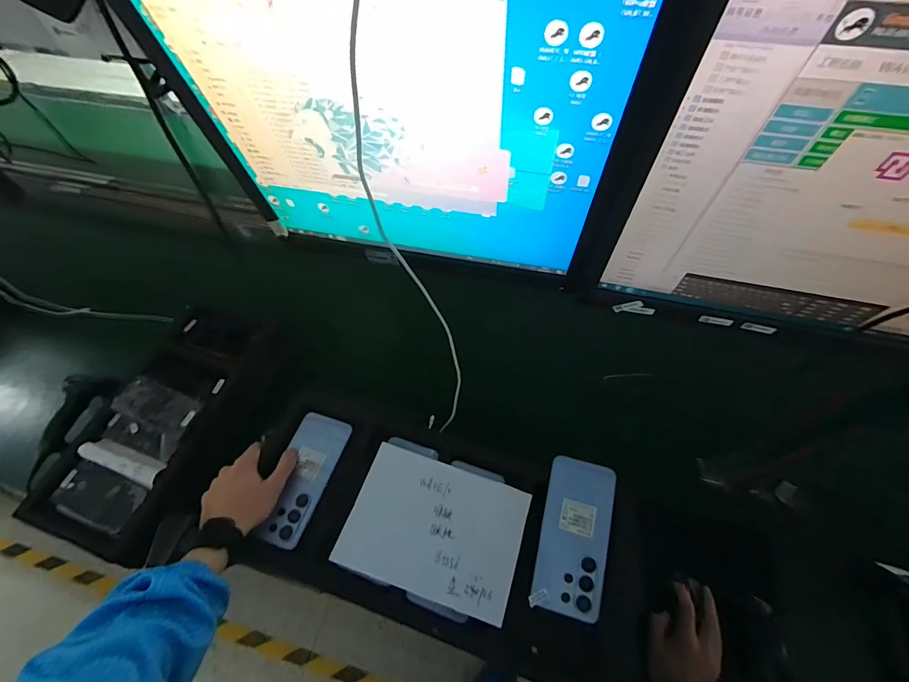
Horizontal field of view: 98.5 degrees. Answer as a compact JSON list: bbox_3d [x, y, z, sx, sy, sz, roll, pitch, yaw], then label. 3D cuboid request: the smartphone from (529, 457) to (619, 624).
[{"bbox_3d":[0.148,0.235,0.479,0.078,0.005,0.171,11,68,16],"label":"smartphone"}]

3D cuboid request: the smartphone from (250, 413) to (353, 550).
[{"bbox_3d":[-0.201,0.181,0.529,0.070,0.013,0.172,8,53,7],"label":"smartphone"}]

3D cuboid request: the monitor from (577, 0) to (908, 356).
[{"bbox_3d":[0.318,-0.075,0.267,0.398,0.310,0.061,12,63,9],"label":"monitor"}]

